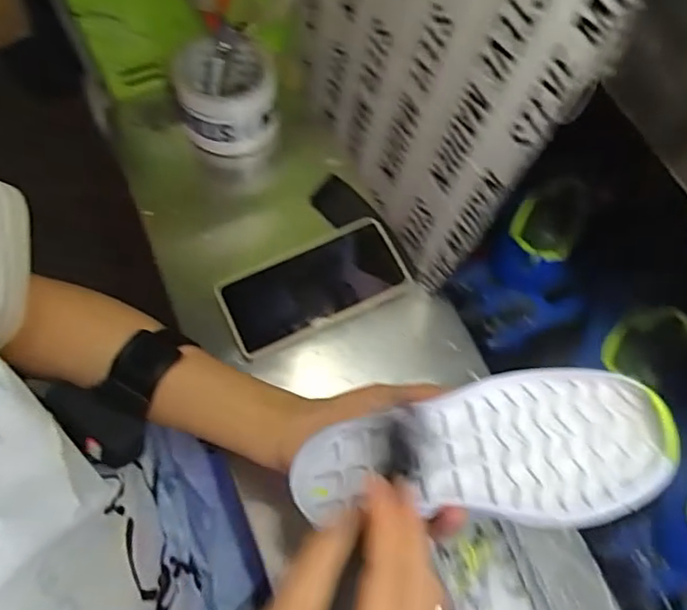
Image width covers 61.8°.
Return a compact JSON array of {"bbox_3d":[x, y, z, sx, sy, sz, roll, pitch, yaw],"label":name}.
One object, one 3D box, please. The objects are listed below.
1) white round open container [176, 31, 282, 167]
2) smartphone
[{"bbox_3d":[-0.117,-0.210,0.590,0.091,0.083,0.096,1,66,-3],"label":"white round open container"},{"bbox_3d":[-0.026,-0.018,0.527,0.166,0.013,0.078,-23,69,-13],"label":"smartphone"}]

